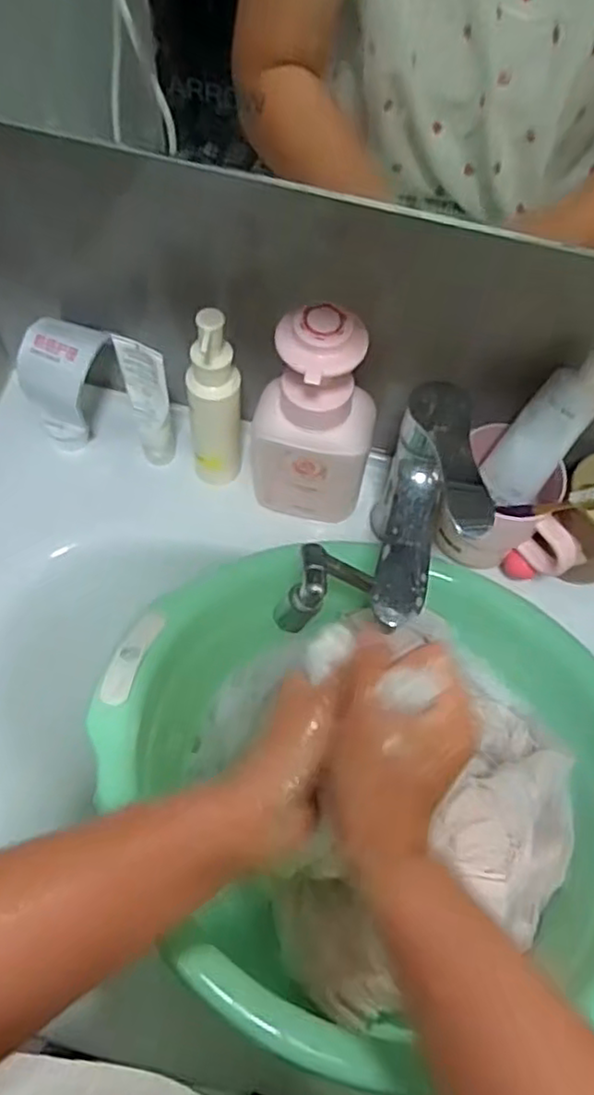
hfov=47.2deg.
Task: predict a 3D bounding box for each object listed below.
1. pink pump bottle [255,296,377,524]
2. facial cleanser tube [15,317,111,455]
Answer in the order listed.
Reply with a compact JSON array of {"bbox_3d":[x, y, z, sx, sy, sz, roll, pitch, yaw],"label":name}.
[{"bbox_3d":[0.012,-0.088,0.522,0.093,0.208,0.060,3,63,-2],"label":"pink pump bottle"},{"bbox_3d":[-0.200,-0.133,0.587,0.059,0.114,0.050,22,39,9],"label":"facial cleanser tube"}]

